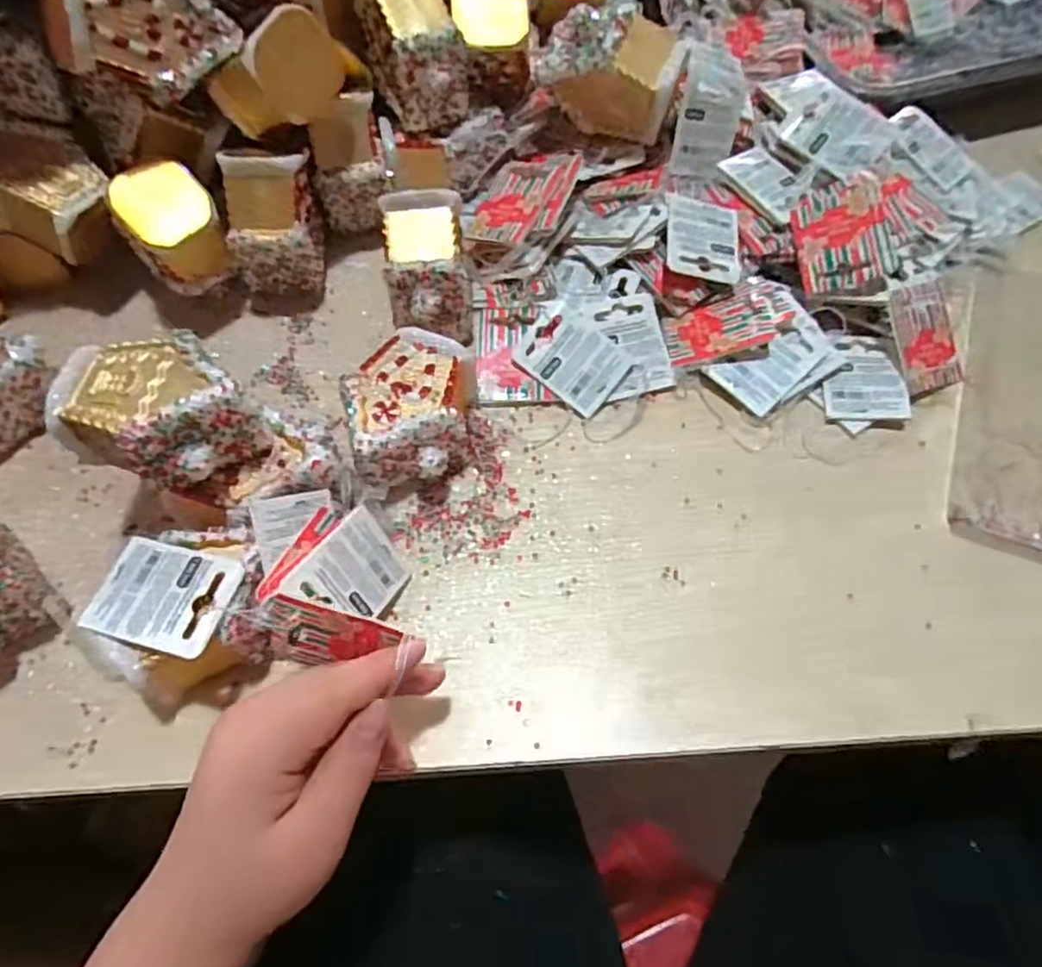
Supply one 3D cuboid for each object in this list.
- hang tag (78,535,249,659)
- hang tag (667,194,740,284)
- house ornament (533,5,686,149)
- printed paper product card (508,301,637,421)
[{"bbox_3d":[-0.152,0.048,0.288,0.056,0.004,0.044,14,58,8],"label":"hang tag"},{"bbox_3d":[0.109,-0.145,0.401,0.045,0.005,0.057,10,68,-6],"label":"hang tag"},{"bbox_3d":[0.052,-0.243,0.413,0.083,0.074,0.039,18,64,10],"label":"house ornament"},{"bbox_3d":[0.030,-0.072,0.392,0.059,0.005,0.045,38,88,4],"label":"printed paper product card"}]

